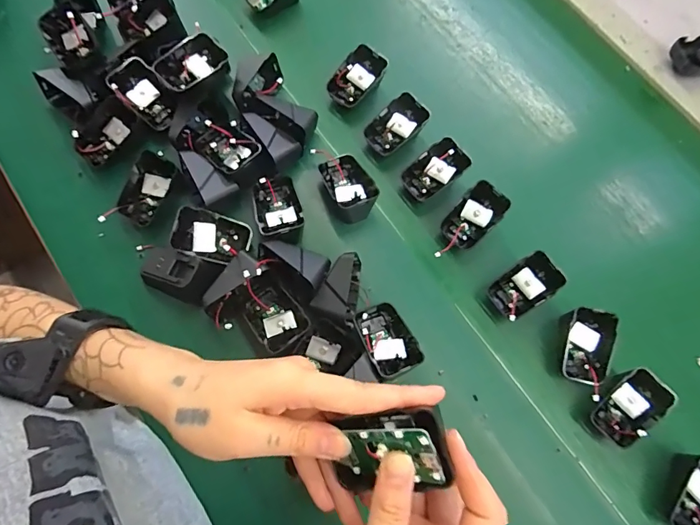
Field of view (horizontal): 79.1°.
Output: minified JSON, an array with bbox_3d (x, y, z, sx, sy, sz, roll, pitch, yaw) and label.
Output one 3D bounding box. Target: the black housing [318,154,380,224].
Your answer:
[{"bbox_3d":[0.000,-0.076,0.438,0.047,0.045,0.070,-21,65,-12],"label":"black housing"}]

